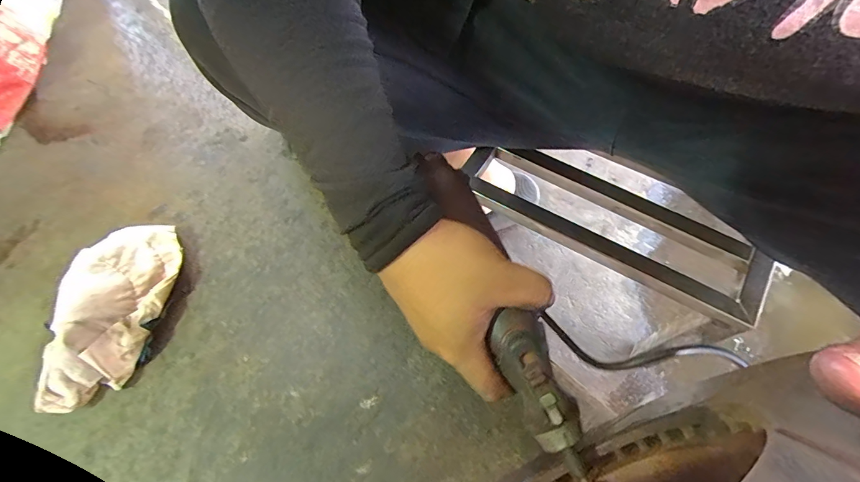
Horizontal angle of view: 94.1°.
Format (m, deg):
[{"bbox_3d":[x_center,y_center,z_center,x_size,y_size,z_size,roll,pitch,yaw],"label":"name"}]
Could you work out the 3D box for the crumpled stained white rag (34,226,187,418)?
[{"bbox_3d":[-0.270,0.055,0.341,0.075,0.033,0.157,-2,63,3],"label":"crumpled stained white rag"}]

